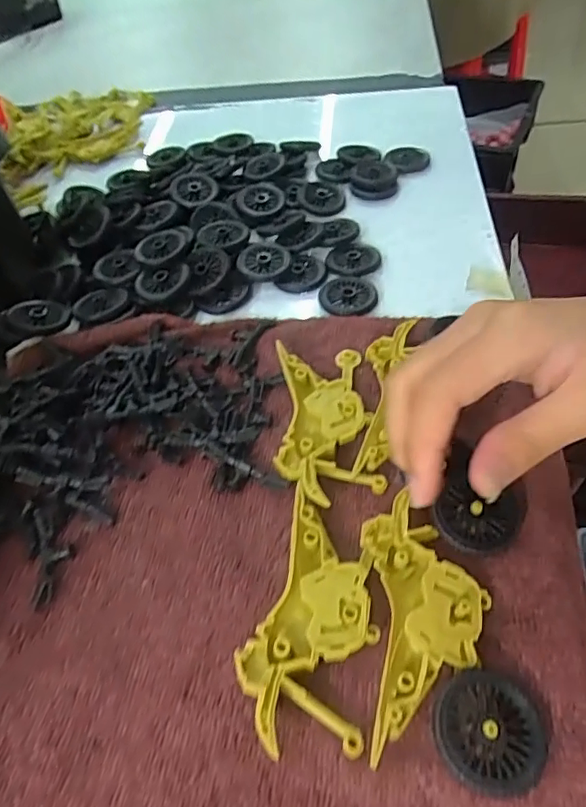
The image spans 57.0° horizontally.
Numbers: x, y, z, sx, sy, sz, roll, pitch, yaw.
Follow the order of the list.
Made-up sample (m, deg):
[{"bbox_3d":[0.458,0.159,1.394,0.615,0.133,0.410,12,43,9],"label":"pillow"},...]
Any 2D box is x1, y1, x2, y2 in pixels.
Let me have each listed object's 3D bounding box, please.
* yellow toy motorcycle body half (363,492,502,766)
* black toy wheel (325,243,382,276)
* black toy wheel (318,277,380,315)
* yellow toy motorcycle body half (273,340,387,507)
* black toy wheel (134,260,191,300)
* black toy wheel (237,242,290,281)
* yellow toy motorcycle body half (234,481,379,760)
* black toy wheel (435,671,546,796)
[{"bbox_3d":[0.054,0.084,0.219,0.050,0.011,0.097,3,52,7],"label":"yellow toy motorcycle body half"},{"bbox_3d":[0.042,-0.100,0.375,0.037,0.004,0.034,-2,52,3],"label":"black toy wheel"},{"bbox_3d":[0.037,-0.071,0.356,0.037,0.004,0.037,-2,52,3],"label":"black toy wheel"},{"bbox_3d":[0.016,0.009,0.286,0.049,0.011,0.098,-6,51,0],"label":"yellow toy motorcycle body half"},{"bbox_3d":[-0.088,-0.085,0.366,0.037,0.007,0.037,-2,52,3],"label":"black toy wheel"},{"bbox_3d":[-0.021,-0.100,0.376,0.036,0.006,0.036,-4,51,2],"label":"black toy wheel"},{"bbox_3d":[0.010,0.086,0.223,0.048,0.013,0.097,9,53,11],"label":"yellow toy motorcycle body half"},{"bbox_3d":[0.070,0.117,0.192,0.038,0.010,0.036,-2,52,3],"label":"black toy wheel"}]

